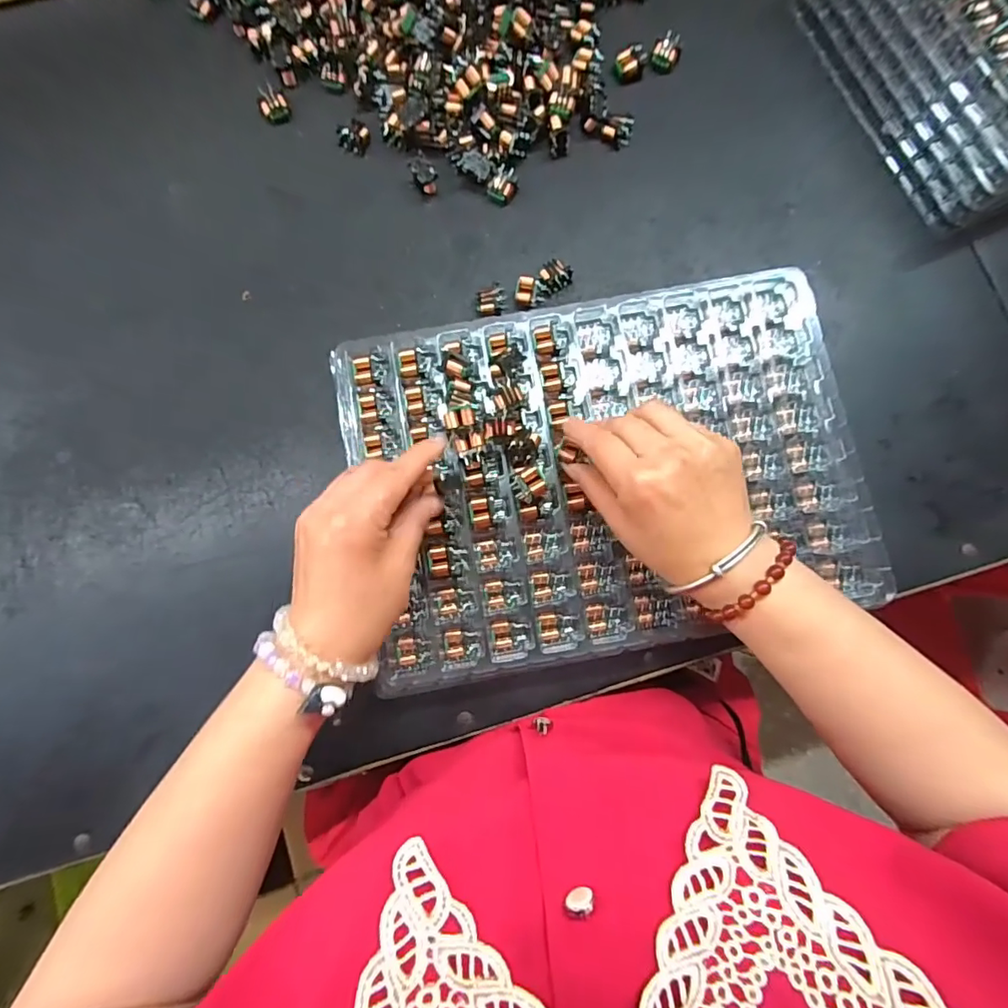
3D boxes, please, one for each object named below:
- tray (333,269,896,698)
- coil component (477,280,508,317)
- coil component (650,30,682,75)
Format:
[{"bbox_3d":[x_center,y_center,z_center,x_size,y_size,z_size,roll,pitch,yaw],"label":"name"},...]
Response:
[{"bbox_3d":[0.068,-0.026,0.341,0.332,0.031,0.235,-11,83,-2],"label":"tray"},{"bbox_3d":[-0.009,-0.154,0.383,0.022,0.011,0.025,1,83,0],"label":"coil component"},{"bbox_3d":[0.131,-0.363,0.410,0.021,0.012,0.027,22,83,2],"label":"coil component"}]

